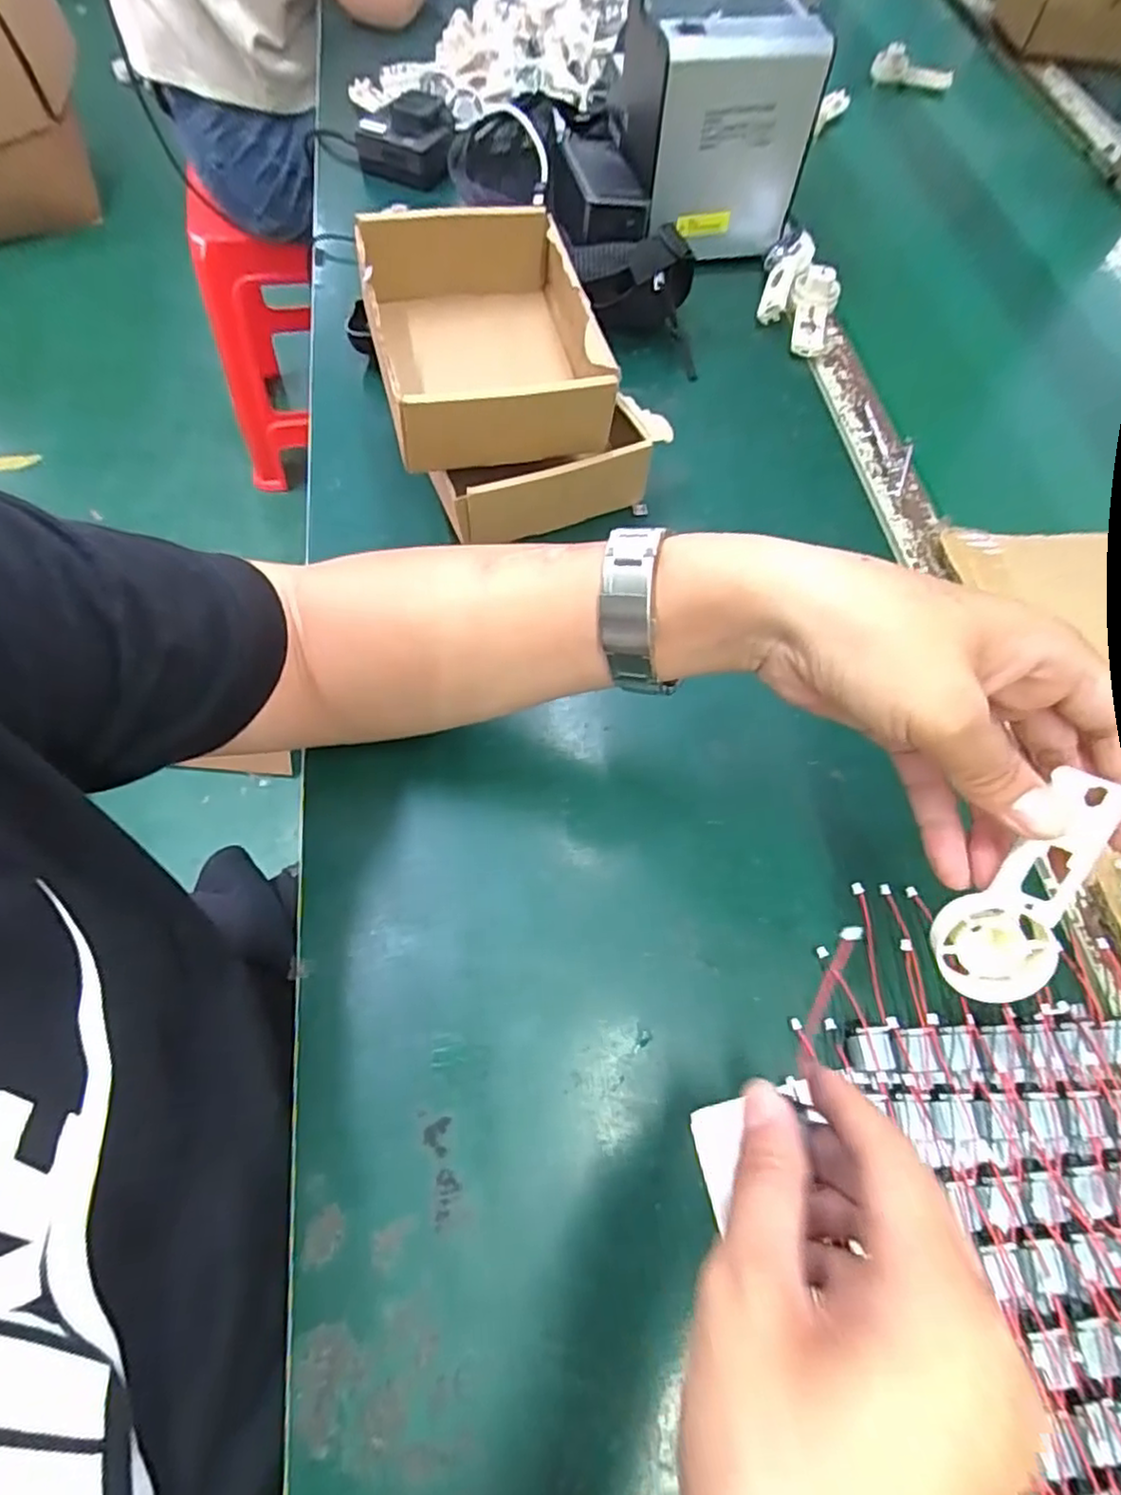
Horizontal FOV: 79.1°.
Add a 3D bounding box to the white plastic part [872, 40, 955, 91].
[{"bbox_3d":[0.433,-0.837,0.836,0.142,0.032,0.038,-16,64,-23],"label":"white plastic part"}]

